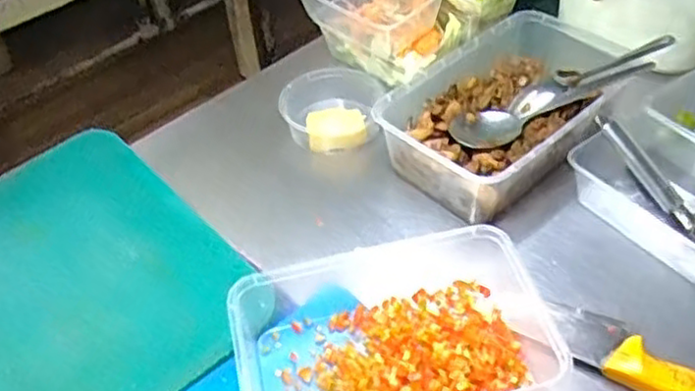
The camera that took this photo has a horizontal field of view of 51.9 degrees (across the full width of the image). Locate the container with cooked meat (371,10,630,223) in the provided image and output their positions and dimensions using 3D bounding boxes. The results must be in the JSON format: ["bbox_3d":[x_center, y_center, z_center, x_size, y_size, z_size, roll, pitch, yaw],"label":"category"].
[{"bbox_3d":[0.166,-0.089,0.742,0.179,0.078,0.270,32,55,31],"label":"container with cooked meat"}]

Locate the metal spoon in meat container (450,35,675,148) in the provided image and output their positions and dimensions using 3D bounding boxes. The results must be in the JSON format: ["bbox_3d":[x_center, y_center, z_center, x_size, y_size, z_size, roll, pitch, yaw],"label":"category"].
[{"bbox_3d":[0.212,-0.107,0.714,0.241,0.034,0.063,-24,48,-18],"label":"metal spoon in meat container"}]

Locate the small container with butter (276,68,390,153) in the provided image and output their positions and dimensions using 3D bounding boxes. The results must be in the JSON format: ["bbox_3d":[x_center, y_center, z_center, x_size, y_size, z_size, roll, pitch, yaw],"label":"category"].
[{"bbox_3d":[-0.016,-0.093,0.795,0.110,0.049,0.110,2,45,7],"label":"small container with butter"}]

